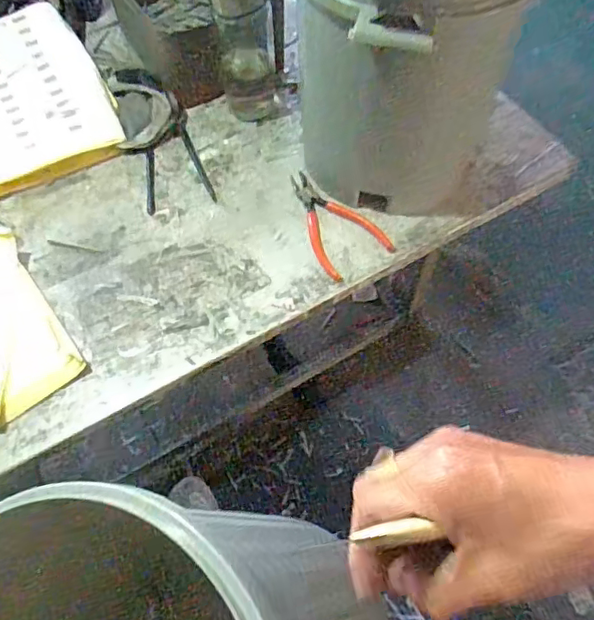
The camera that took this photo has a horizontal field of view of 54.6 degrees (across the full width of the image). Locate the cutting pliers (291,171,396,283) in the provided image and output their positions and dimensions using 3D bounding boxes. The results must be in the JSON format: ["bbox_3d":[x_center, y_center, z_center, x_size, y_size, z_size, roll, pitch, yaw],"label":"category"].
[{"bbox_3d":[0.037,-0.104,0.663,0.080,0.009,0.145,-29,64,-15],"label":"cutting pliers"}]

